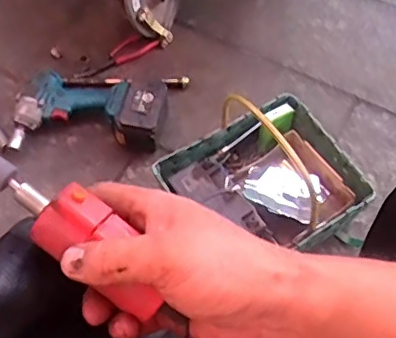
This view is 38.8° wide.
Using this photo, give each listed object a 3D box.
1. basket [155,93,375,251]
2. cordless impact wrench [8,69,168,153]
[{"bbox_3d":[0.105,0.002,0.863,0.273,0.242,0.247,-29,62,-20],"label":"basket"},{"bbox_3d":[-0.190,-0.107,1.011,0.265,0.076,0.165,3,56,0],"label":"cordless impact wrench"}]

